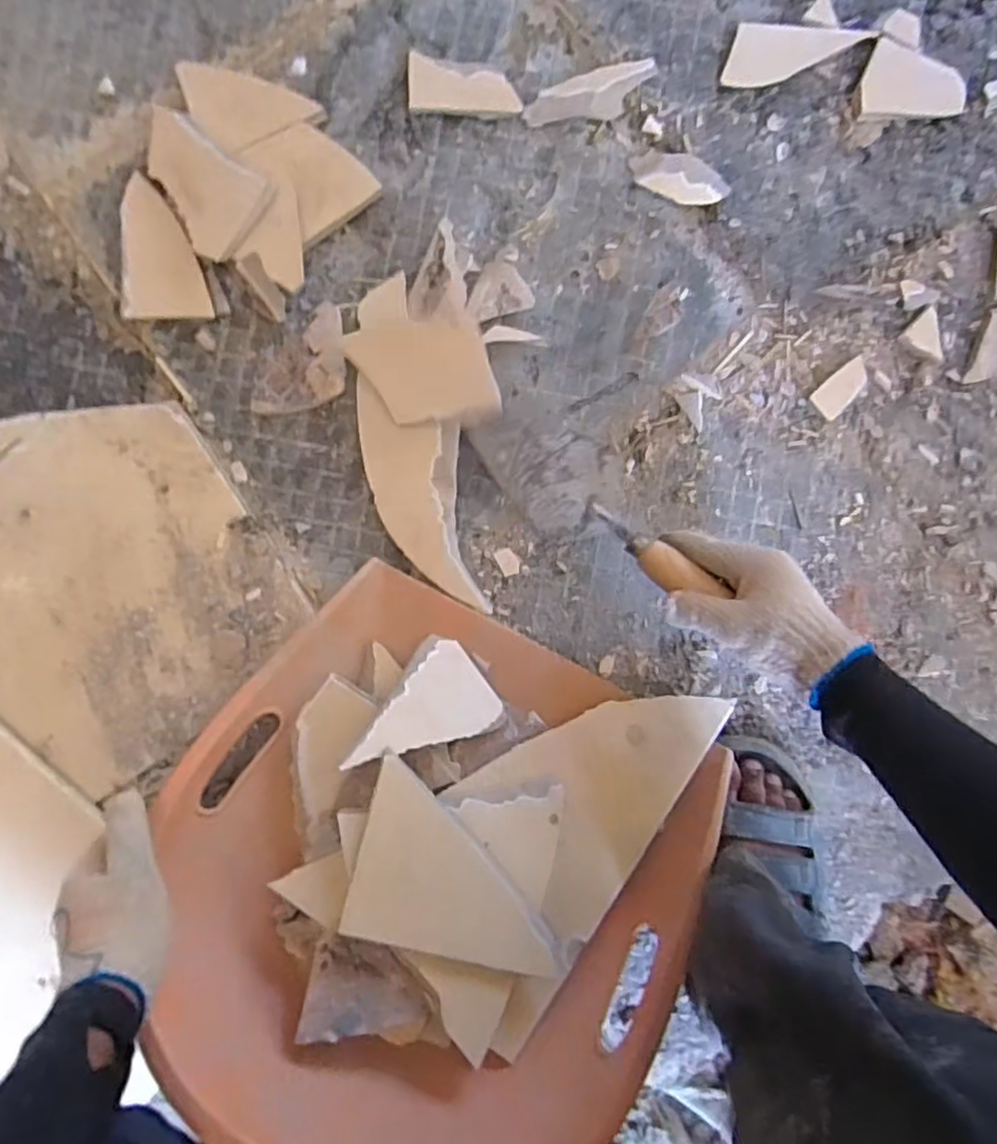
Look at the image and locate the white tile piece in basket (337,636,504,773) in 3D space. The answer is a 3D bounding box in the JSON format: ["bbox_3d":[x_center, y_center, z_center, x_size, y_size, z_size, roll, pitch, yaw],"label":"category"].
[{"bbox_3d":[-0.052,0.122,0.539,0.085,0.011,0.127,35,58,-5],"label":"white tile piece in basket"}]

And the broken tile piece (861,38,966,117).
[{"bbox_3d":[0.379,-0.443,0.589,0.089,0.011,0.060,13,88,0],"label":"broken tile piece"}]

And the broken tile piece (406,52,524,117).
[{"bbox_3d":[-0.031,-0.449,0.601,0.100,0.017,0.045,1,88,-1],"label":"broken tile piece"}]

